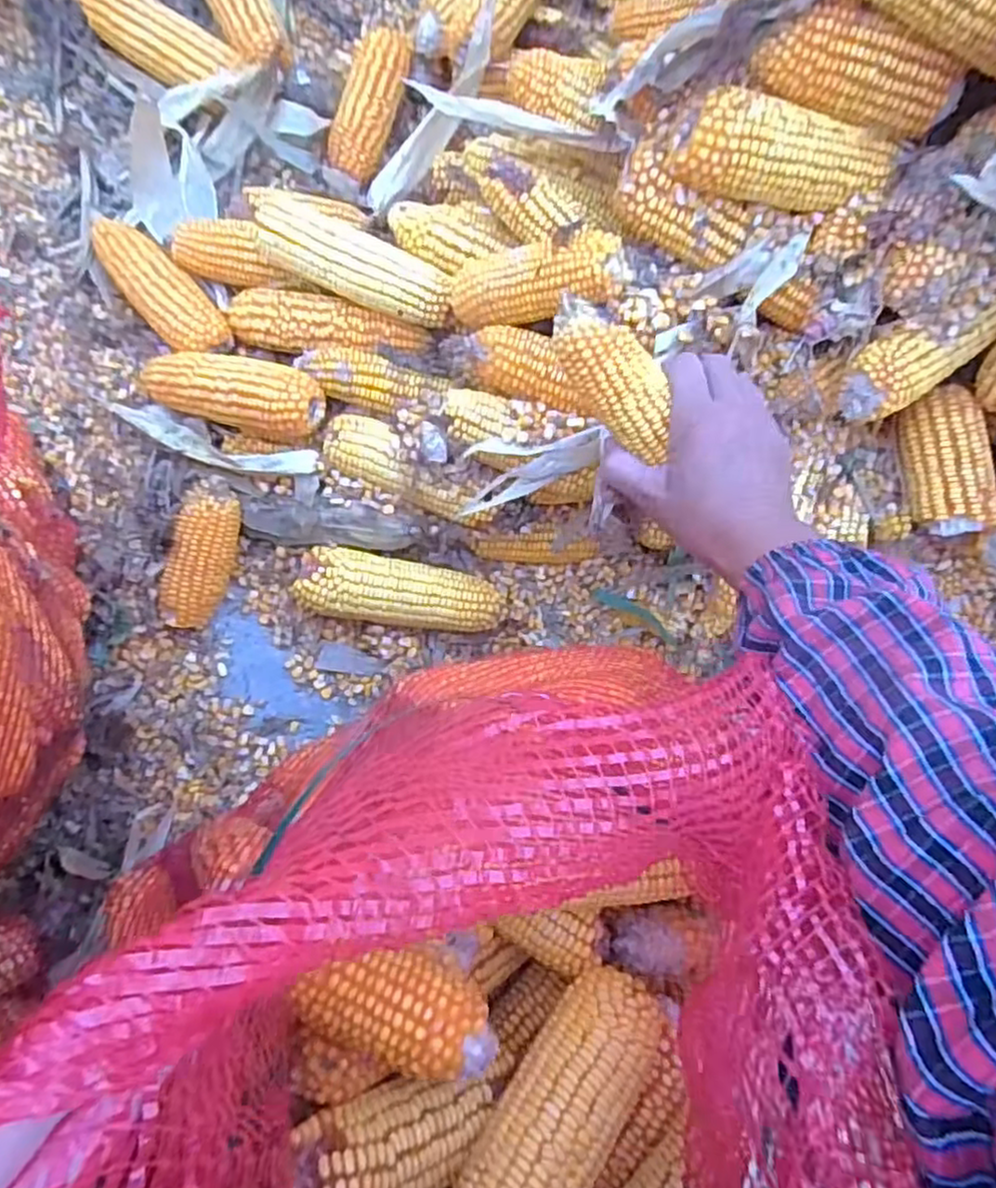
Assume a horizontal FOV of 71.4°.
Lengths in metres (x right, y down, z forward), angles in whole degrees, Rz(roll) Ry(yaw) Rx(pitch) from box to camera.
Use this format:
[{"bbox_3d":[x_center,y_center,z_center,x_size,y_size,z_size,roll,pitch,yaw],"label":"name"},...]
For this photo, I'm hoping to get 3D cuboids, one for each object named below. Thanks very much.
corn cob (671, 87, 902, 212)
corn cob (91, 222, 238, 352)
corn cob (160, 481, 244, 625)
[{"bbox_3d":[0.172,-0.256,0.408,0.132,0.039,0.044,7,85,-5],"label":"corn cob"},{"bbox_3d":[-0.285,-0.256,0.586,0.052,0.038,0.136,-43,90,-7],"label":"corn cob"},{"bbox_3d":[-0.243,-0.031,0.573,0.044,0.053,0.117,16,84,-4],"label":"corn cob"}]

